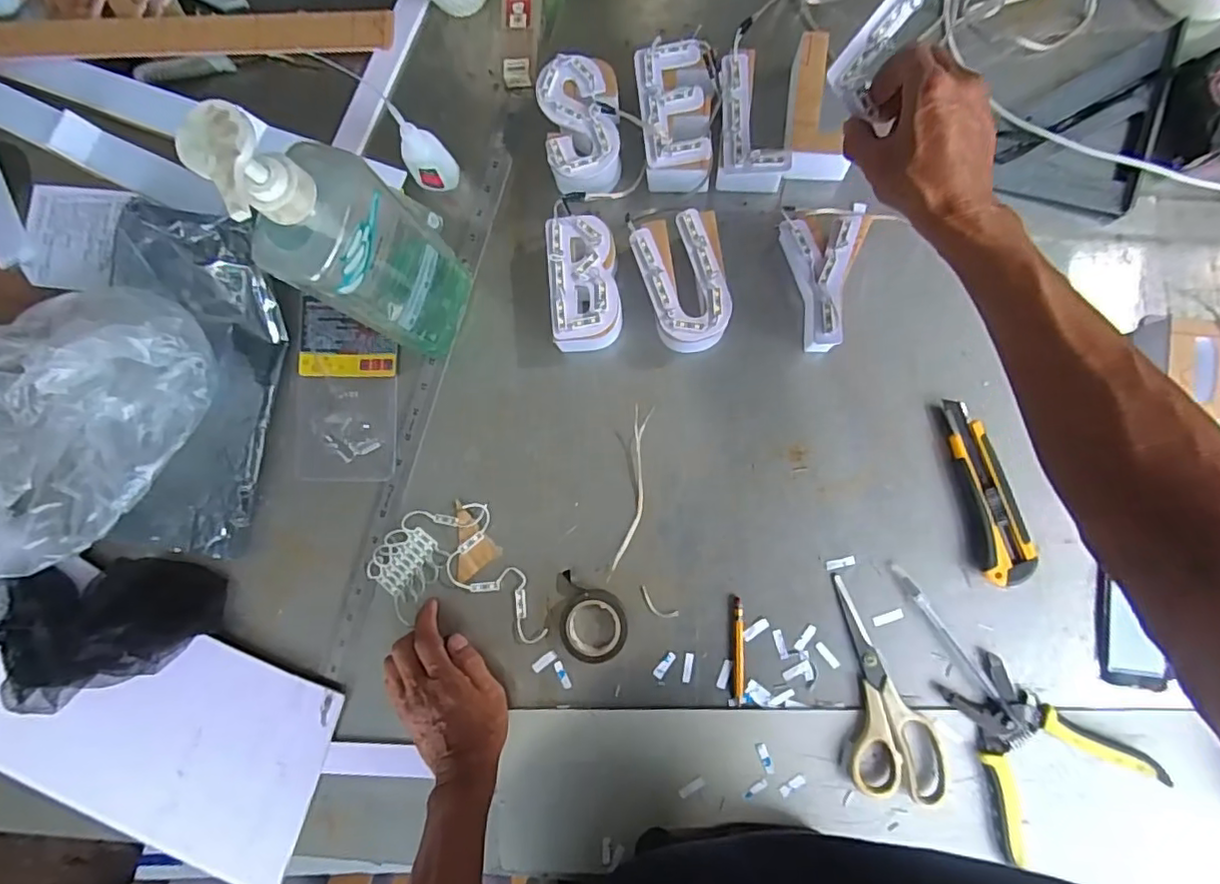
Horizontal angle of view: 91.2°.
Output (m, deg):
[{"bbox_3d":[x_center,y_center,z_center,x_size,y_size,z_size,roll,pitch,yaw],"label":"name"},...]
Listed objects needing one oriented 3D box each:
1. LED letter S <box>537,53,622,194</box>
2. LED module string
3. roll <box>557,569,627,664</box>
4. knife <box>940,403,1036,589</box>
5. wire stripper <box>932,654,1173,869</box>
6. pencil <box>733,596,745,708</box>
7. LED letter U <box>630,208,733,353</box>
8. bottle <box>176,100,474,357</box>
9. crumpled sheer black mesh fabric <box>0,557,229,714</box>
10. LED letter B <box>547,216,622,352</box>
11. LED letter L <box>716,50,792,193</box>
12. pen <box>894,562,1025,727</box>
[{"bbox_3d":[-0.023,-0.283,0.555,0.075,0.051,0.129,-6,86,5],"label":"LED letter S"},{"bbox_3d":[-0.145,0.115,0.554,0.150,0.012,0.111,6,87,6],"label":"LED module string"},{"bbox_3d":[-0.016,0.157,0.537,0.059,0.018,0.081,-9,85,5],"label":"roll"},{"bbox_3d":[0.324,0.041,0.511,0.040,0.023,0.155,-10,85,5],"label":"knife"},{"bbox_3d":[0.358,0.248,0.493,0.134,0.017,0.141,-26,84,3],"label":"wire stripper"},{"bbox_3d":[0.115,0.185,0.529,0.008,0.004,0.092,0,86,5],"label":"pencil"},{"bbox_3d":[0.066,-0.139,0.536,0.076,0.052,0.116,-10,83,4],"label":"LED letter U"},{"bbox_3d":[-0.180,-0.140,0.440,0.062,0.286,0.099,25,87,7],"label":"bottle"},{"bbox_3d":[-0.482,0.172,0.563,0.212,0.061,0.128,-14,85,4],"label":"crumpled sheer black mesh fabric"},{"bbox_3d":[-0.021,-0.143,0.546,0.063,0.051,0.121,-2,84,5],"label":"LED letter B"},{"bbox_3d":[0.128,-0.286,0.537,0.056,0.048,0.109,0,86,5],"label":"LED letter L"},{"bbox_3d":[0.290,0.170,0.504,0.012,0.011,0.152,-36,84,2],"label":"pen"}]

